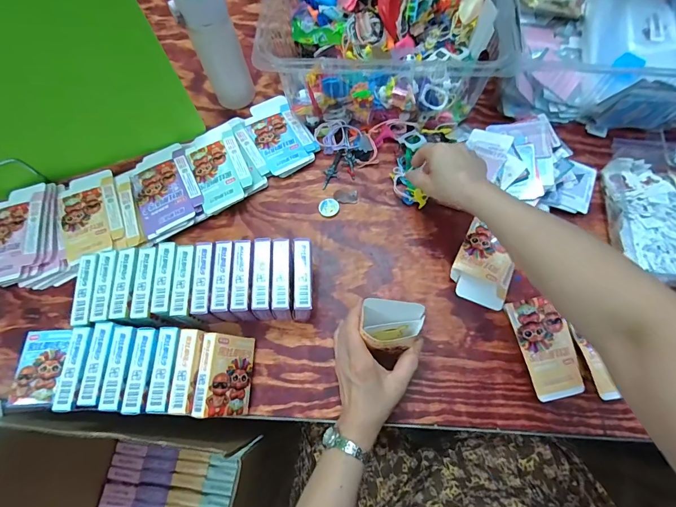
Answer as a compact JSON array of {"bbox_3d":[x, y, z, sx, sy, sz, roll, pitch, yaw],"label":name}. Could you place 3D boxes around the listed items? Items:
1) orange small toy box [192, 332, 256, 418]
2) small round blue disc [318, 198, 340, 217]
[{"bbox_3d":[-0.133,0.146,0.429,0.018,0.069,0.091,-13,65,31],"label":"orange small toy box"},{"bbox_3d":[-0.014,-0.071,0.545,0.030,0.006,0.032,-1,68,1],"label":"small round blue disc"}]

